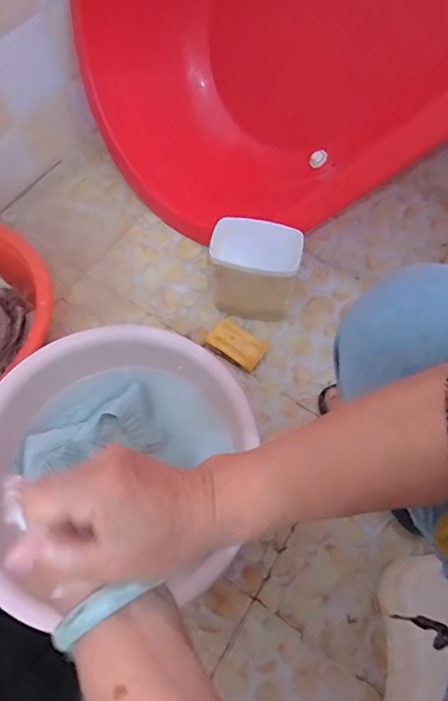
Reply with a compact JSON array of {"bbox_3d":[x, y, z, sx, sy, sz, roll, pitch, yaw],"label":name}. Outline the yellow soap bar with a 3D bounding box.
[{"bbox_3d":[0.024,-0.015,0.831,0.106,0.026,0.071,30,69,14],"label":"yellow soap bar"}]

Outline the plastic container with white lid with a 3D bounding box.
[{"bbox_3d":[0.054,-0.142,0.810,0.156,0.160,0.100,4,65,2],"label":"plastic container with white lid"}]

